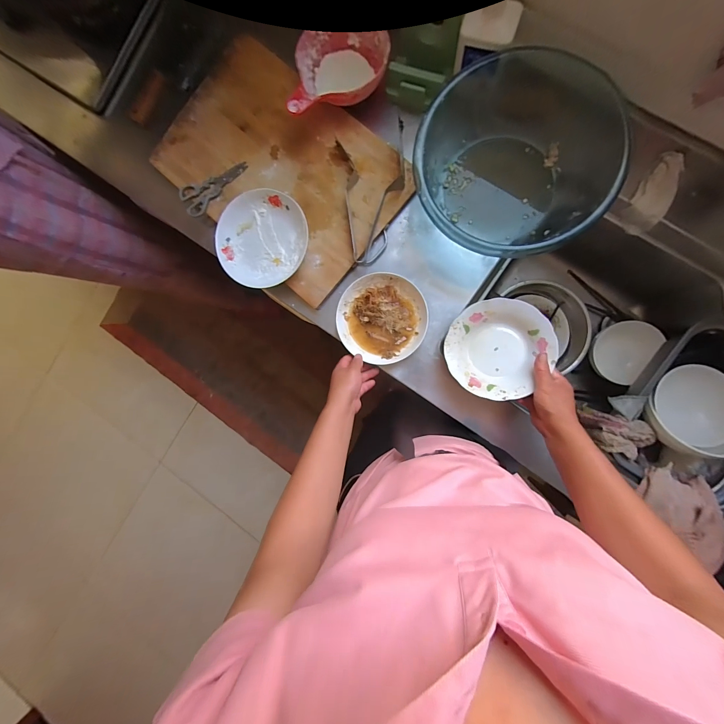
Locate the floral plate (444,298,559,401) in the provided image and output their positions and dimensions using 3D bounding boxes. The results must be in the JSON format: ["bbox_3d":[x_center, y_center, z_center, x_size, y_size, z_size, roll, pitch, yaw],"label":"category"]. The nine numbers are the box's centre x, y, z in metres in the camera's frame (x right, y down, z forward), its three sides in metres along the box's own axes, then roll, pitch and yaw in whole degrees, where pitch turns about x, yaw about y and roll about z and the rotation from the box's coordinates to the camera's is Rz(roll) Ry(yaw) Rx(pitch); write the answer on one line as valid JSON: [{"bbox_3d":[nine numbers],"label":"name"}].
[{"bbox_3d":[0.238,-0.024,0.544,0.168,0.032,0.168,-2,82,17],"label":"floral plate"}]

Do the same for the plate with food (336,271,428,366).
[{"bbox_3d":[0.038,-0.083,0.598,0.167,0.025,0.167,0,93,10],"label":"plate with food"}]

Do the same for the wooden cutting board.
[{"bbox_3d":[-0.167,-0.393,0.622,0.492,0.025,0.322,42,98,5],"label":"wooden cutting board"}]

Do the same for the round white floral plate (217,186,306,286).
[{"bbox_3d":[-0.198,-0.246,0.616,0.187,0.039,0.183,0,93,10],"label":"round white floral plate"}]

